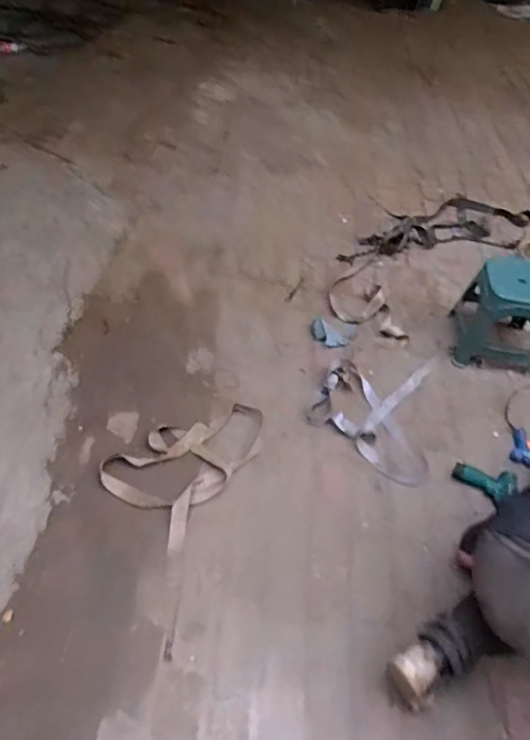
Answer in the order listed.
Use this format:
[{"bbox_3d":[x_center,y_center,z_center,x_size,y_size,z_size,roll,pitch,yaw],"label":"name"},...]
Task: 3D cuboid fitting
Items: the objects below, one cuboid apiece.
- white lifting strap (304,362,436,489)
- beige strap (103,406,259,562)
[{"bbox_3d":[0.373,0.144,1.939,0.399,0.061,0.506,12,48,4],"label":"white lifting strap"},{"bbox_3d":[-0.229,0.268,1.763,0.383,0.053,0.525,34,53,22],"label":"beige strap"}]

